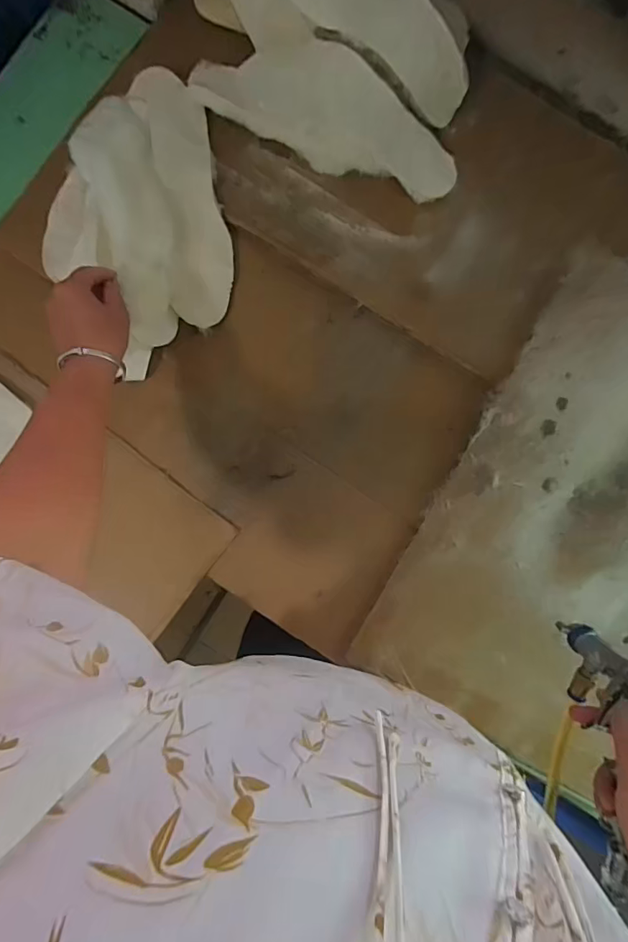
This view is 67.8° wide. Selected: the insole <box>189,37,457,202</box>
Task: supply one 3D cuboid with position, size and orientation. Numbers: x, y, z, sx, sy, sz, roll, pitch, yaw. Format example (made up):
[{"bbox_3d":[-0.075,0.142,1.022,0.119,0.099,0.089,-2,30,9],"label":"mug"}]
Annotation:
[{"bbox_3d":[0.015,-0.424,0.553,0.333,0.050,0.103,26,87,0],"label":"insole"}]

